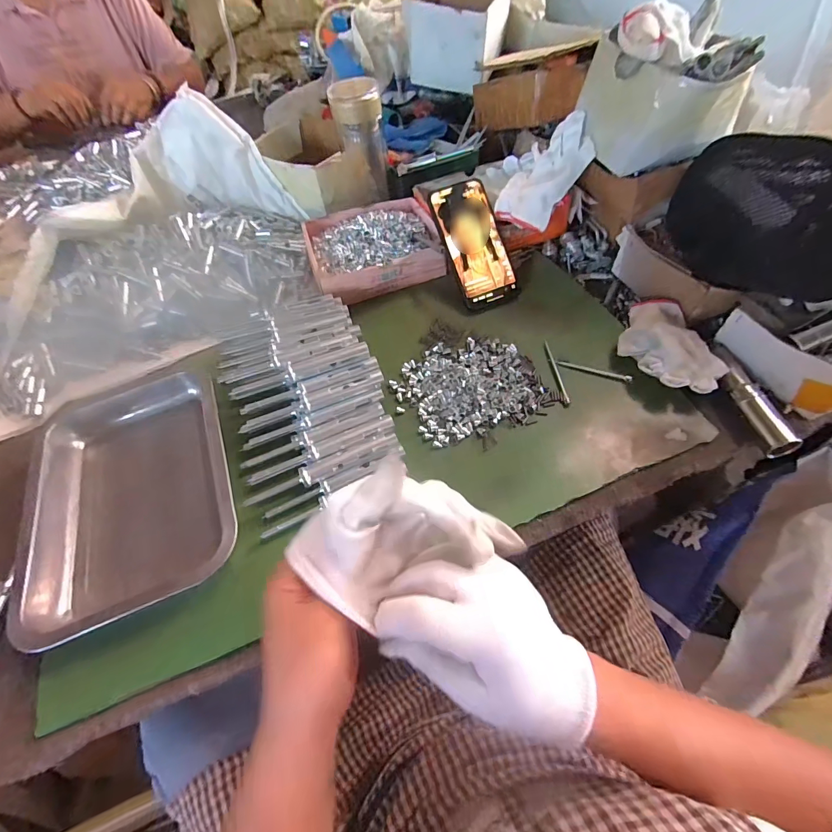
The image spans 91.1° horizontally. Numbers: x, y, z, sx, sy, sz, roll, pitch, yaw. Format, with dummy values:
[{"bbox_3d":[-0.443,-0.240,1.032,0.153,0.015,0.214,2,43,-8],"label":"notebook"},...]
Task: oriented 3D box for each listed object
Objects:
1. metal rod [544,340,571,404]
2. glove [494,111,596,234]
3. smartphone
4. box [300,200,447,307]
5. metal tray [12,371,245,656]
[{"bbox_3d":[0.159,-0.052,0.459,0.005,0.004,0.089,-7,56,1],"label":"metal rod"},{"bbox_3d":[0.165,-0.314,0.523,0.103,0.076,0.140,17,59,15],"label":"glove"},{"bbox_3d":[0.075,-0.218,0.522,0.075,0.012,0.158,-20,92,-8],"label":"smartphone"},{"bbox_3d":[-0.061,-0.236,0.574,0.174,0.045,0.152,-21,57,-9],"label":"box"},{"bbox_3d":[-0.285,0.058,0.413,0.188,0.038,0.283,-21,57,-9],"label":"metal tray"}]

